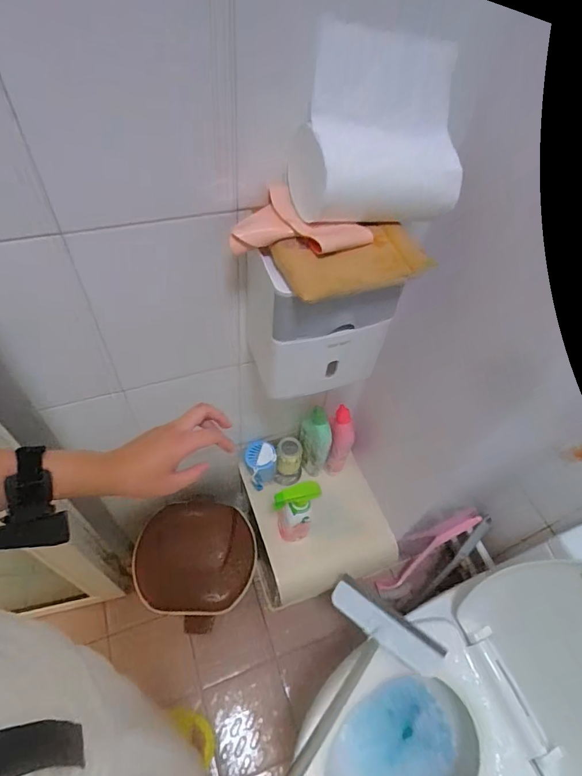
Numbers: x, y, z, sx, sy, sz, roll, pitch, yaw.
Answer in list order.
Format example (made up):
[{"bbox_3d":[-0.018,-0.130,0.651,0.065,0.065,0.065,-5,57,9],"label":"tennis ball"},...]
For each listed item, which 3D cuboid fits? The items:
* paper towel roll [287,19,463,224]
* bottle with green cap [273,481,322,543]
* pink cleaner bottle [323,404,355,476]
[{"bbox_3d":[0.100,-0.287,0.482,0.192,0.160,0.092,-14,57,-15],"label":"paper towel roll"},{"bbox_3d":[0.007,0.278,0.922,0.094,0.246,0.048,-11,56,-13],"label":"bottle with green cap"},{"bbox_3d":[0.115,0.131,1.014,0.071,0.208,0.065,15,54,6],"label":"pink cleaner bottle"}]

